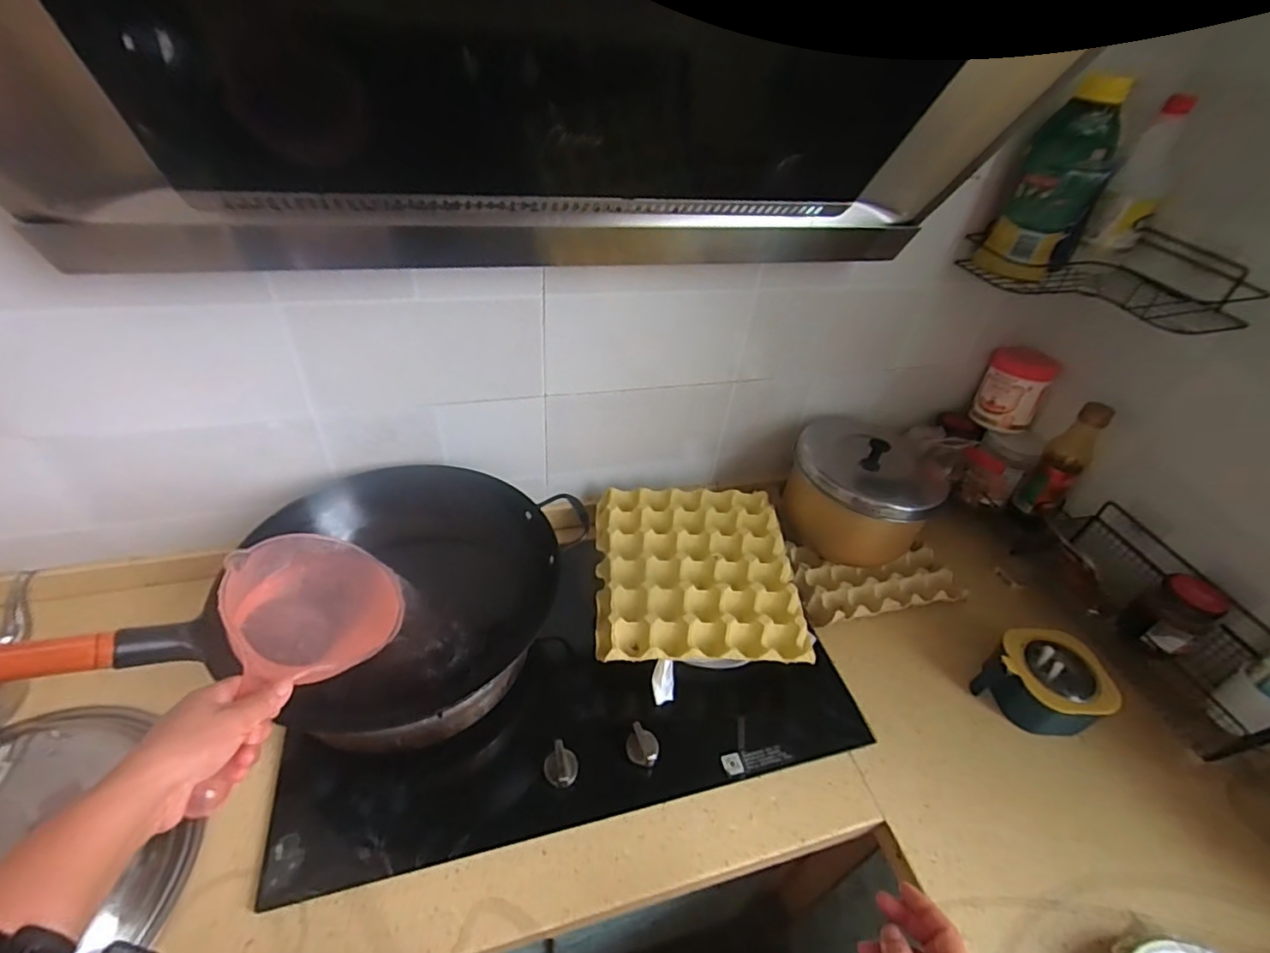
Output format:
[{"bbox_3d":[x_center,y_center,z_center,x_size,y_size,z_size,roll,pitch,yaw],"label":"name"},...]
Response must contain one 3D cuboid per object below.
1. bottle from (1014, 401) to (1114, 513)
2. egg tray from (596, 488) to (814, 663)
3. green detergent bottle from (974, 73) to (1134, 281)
[{"bbox_3d":[0.656,-0.021,0.863,0.060,0.184,0.062,-30,53,-34],"label":"bottle"},{"bbox_3d":[0.086,0.132,0.822,0.277,0.043,0.285,2,42,-6],"label":"egg tray"},{"bbox_3d":[0.541,-0.370,0.716,0.073,0.217,0.090,-30,53,-34],"label":"green detergent bottle"}]

